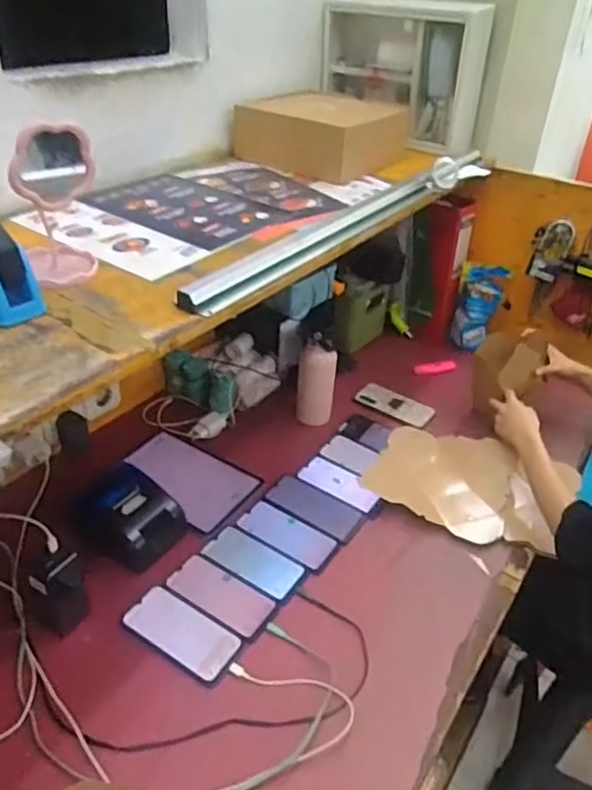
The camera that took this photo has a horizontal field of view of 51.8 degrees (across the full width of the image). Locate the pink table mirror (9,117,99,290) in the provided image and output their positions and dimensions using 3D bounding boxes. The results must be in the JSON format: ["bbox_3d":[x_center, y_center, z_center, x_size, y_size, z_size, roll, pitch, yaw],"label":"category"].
[{"bbox_3d":[-0.286,-0.231,0.733,0.092,0.171,0.113,-10,37,-18],"label":"pink table mirror"}]

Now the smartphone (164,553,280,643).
[{"bbox_3d":[-0.109,0.295,0.896,0.162,0.006,0.079,22,39,25],"label":"smartphone"}]

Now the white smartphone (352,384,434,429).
[{"bbox_3d":[0.210,0.021,1.311,0.163,0.013,0.085,30,47,29],"label":"white smartphone"}]

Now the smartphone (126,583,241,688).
[{"bbox_3d":[-0.156,0.327,0.842,0.163,0.009,0.078,23,40,26],"label":"smartphone"}]

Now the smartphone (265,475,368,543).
[{"bbox_3d":[0.032,0.192,1.045,0.166,0.006,0.080,22,39,24],"label":"smartphone"}]

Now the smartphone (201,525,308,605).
[{"bbox_3d":[-0.064,0.260,0.946,0.157,0.005,0.080,22,39,24],"label":"smartphone"}]

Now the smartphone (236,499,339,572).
[{"bbox_3d":[-0.016,0.226,0.997,0.161,0.008,0.075,22,39,24],"label":"smartphone"}]

